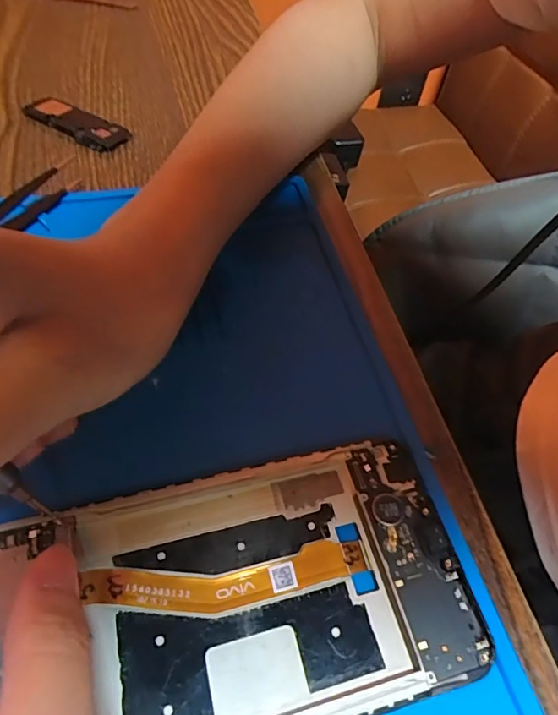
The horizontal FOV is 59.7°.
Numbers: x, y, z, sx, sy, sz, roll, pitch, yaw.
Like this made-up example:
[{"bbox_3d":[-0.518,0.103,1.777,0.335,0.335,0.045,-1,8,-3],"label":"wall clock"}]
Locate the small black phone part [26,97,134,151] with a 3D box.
[{"bbox_3d":[-0.116,-0.134,0.273,0.068,0.006,0.023,32,58,17],"label":"small black phone part"}]

